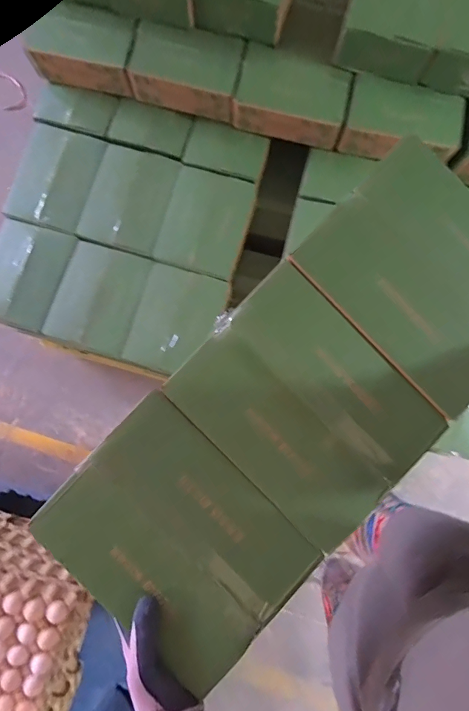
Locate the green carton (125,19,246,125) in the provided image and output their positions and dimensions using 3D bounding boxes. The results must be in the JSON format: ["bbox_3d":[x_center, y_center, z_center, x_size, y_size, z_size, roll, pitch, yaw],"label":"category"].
[{"bbox_3d":[-0.112,-0.714,0.976,0.275,0.085,0.177,16,86,3],"label":"green carton"}]

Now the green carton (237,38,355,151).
[{"bbox_3d":[0.141,-0.637,0.954,0.264,0.083,0.180,12,85,3],"label":"green carton"}]

